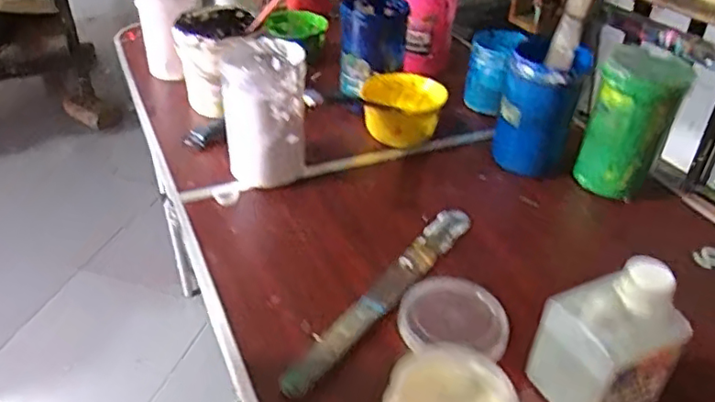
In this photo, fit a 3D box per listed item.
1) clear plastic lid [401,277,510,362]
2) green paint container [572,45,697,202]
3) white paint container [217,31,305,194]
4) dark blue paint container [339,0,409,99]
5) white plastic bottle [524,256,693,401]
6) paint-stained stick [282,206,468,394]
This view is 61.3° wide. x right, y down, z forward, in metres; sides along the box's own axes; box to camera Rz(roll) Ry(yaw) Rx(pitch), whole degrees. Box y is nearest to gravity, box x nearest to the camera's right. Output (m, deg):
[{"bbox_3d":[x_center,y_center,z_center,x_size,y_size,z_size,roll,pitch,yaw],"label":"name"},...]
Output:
[{"bbox_3d":[0.090,0.105,0.562,0.097,0.013,0.085,4,36,4],"label":"clear plastic lid"},{"bbox_3d":[0.326,-0.085,0.729,0.090,0.177,0.095,23,41,26],"label":"green paint container"},{"bbox_3d":[-0.111,-0.102,0.722,0.095,0.157,0.103,-6,37,-9],"label":"white paint container"},{"bbox_3d":[0.023,-0.223,0.865,0.090,0.114,0.099,3,36,3],"label":"dark blue paint container"},{"bbox_3d":[0.199,0.116,0.480,0.092,0.128,0.069,-14,39,-20],"label":"white plastic bottle"},{"bbox_3d":[0.032,0.082,0.595,0.035,0.009,0.306,23,41,26],"label":"paint-stained stick"}]

